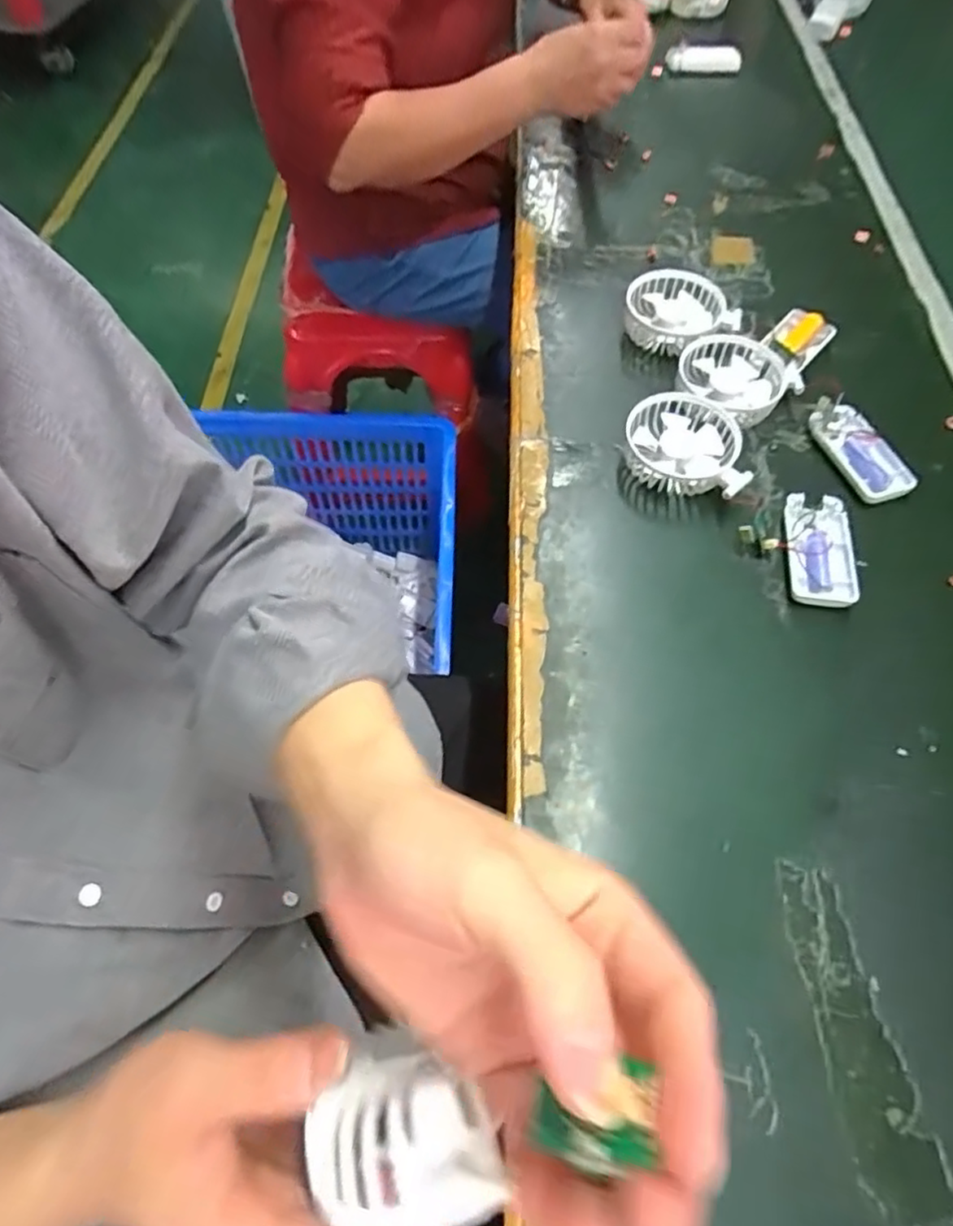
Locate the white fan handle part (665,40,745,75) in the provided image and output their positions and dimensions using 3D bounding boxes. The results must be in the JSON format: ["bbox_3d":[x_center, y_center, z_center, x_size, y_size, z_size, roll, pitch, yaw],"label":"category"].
[{"bbox_3d":[0.297,-0.728,0.847,0.096,0.025,0.027,5,61,3],"label":"white fan handle part"}]

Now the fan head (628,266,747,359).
[{"bbox_3d":[0.193,-0.282,0.619,0.102,0.040,0.082,28,64,15],"label":"fan head"}]

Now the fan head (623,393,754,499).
[{"bbox_3d":[0.169,-0.136,0.532,0.093,0.034,0.084,10,61,5],"label":"fan head"}]

